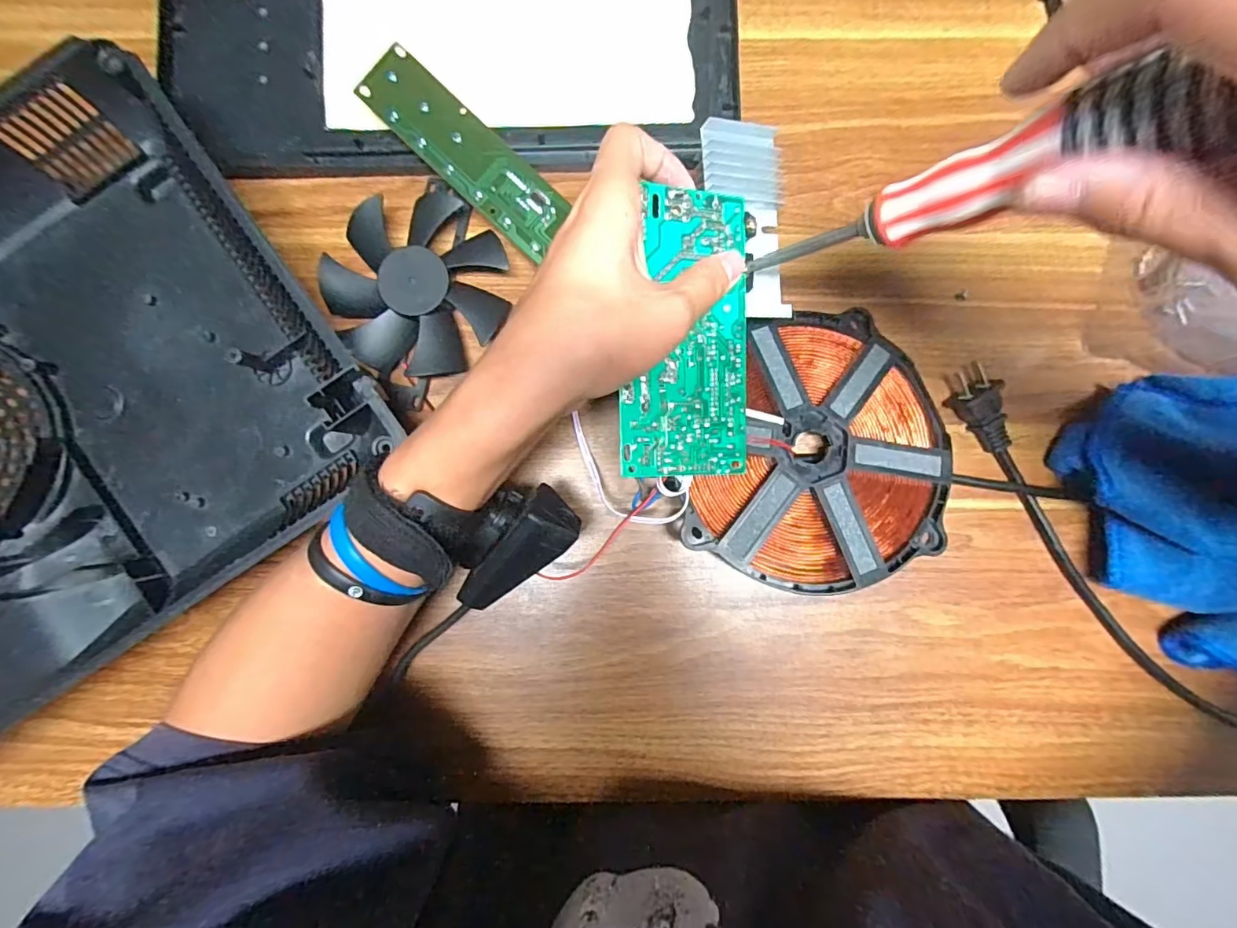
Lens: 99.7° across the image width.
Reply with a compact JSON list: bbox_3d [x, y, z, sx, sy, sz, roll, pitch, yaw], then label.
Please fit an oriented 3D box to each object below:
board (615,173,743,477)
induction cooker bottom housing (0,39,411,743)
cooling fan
[{"bbox_3d":[0.036,-0.067,0.277,0.068,0.018,0.145,4,90,-17],"label":"board"},{"bbox_3d":[-0.332,-0.024,0.285,0.352,0.050,0.287,-33,88,-2],"label":"induction cooker bottom housing"},{"bbox_3d":[-0.117,-0.106,0.306,0.102,0.025,0.104,0,87,-1],"label":"cooling fan"}]

